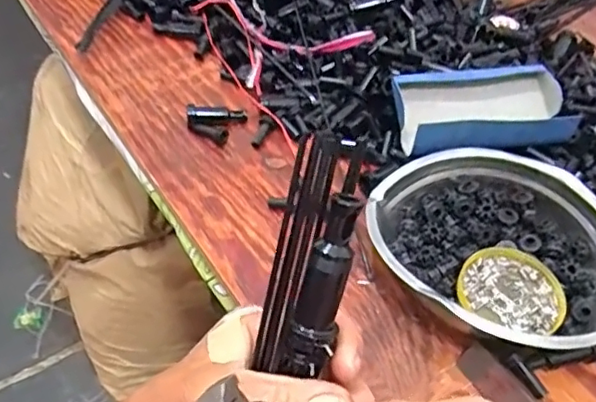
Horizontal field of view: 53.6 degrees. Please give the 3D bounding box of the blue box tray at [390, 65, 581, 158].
[{"bbox_3d":[0.185,-0.091,0.587,0.170,0.039,0.101,-4,48,-7],"label":"blue box tray"}]

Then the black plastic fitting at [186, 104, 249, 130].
[{"bbox_3d":[-0.089,-0.094,0.650,0.064,0.019,0.019,-5,49,-8],"label":"black plastic fitting"}]

